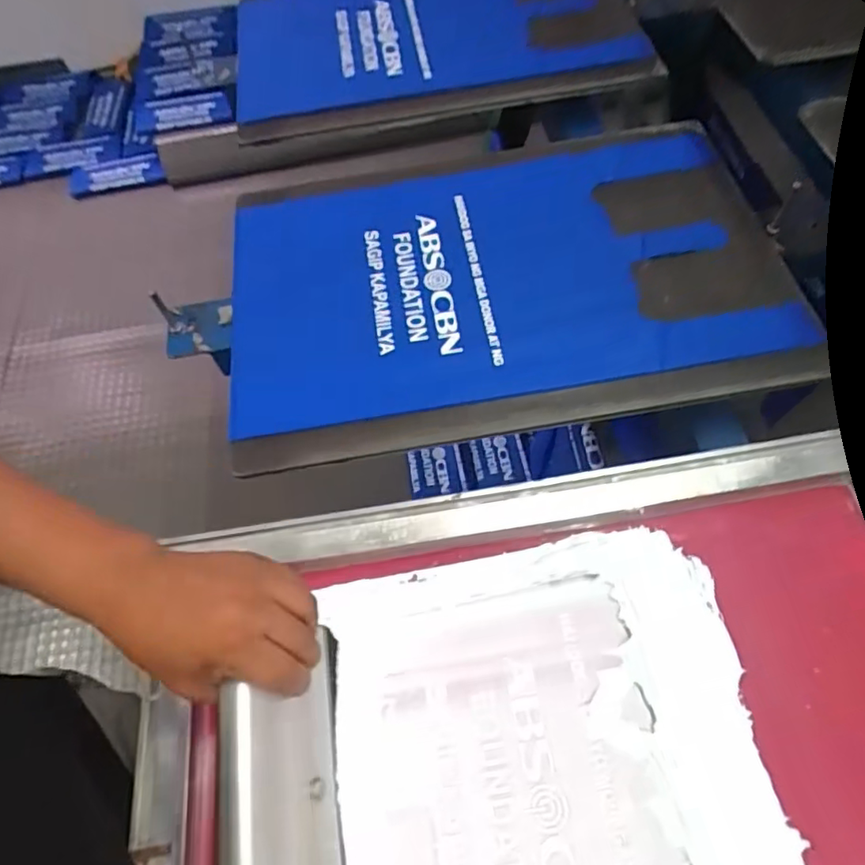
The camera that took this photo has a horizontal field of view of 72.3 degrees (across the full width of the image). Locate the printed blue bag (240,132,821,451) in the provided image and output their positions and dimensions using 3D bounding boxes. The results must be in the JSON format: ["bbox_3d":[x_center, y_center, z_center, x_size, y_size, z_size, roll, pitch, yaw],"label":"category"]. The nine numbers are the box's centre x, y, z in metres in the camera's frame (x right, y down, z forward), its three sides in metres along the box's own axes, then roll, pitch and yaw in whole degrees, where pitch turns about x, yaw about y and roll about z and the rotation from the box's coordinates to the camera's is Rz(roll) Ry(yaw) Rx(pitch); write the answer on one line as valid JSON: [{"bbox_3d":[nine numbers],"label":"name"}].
[{"bbox_3d":[0.061,-0.186,0.671,0.573,0.076,0.356,-8,52,-2],"label":"printed blue bag"}]

